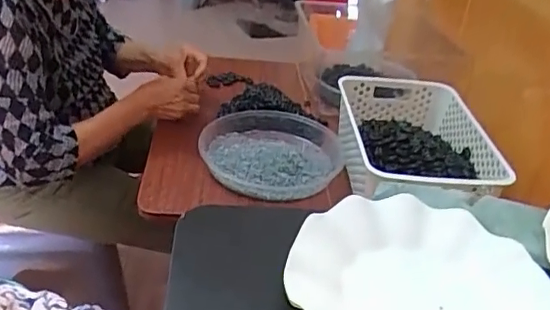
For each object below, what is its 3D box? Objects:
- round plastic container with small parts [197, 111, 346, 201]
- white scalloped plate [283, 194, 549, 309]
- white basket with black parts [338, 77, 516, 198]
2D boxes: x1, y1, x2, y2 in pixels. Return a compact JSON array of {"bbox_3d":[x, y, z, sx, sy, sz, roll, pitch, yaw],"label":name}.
[{"bbox_3d":[-0.007,-0.005,0.943,0.236,0.043,0.243,2,32,-6],"label":"round plastic container with small parts"},{"bbox_3d":[0.097,0.094,0.405,0.176,0.034,0.170,4,32,-3],"label":"white scalloped plate"},{"bbox_3d":[0.216,-0.022,0.894,0.220,0.098,0.318,7,32,1],"label":"white basket with black parts"}]

